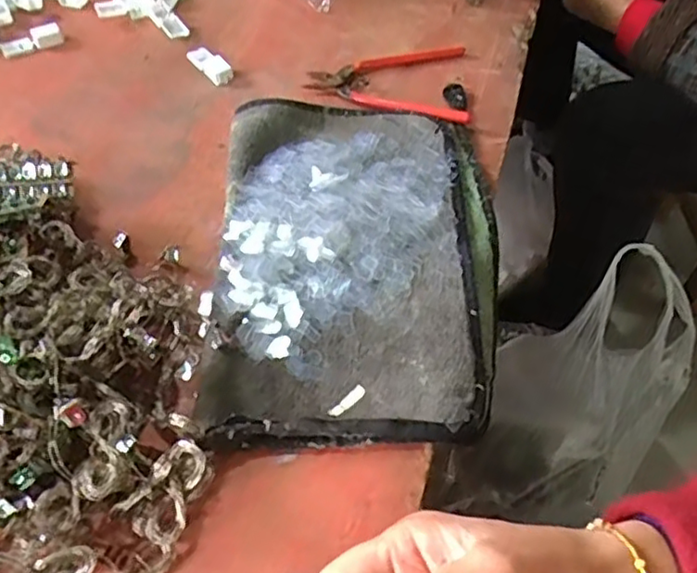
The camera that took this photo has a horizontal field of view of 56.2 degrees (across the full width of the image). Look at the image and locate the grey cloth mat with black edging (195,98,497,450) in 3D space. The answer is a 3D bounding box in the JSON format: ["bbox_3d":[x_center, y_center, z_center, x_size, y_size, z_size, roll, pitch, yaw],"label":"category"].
[{"bbox_3d":[0.005,-0.028,0.450,0.186,0.028,0.286,1,53,0],"label":"grey cloth mat with black edging"}]

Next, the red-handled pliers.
[{"bbox_3d":[0.033,-0.175,0.564,0.137,0.019,0.100,0,53,-1],"label":"red-handled pliers"}]

